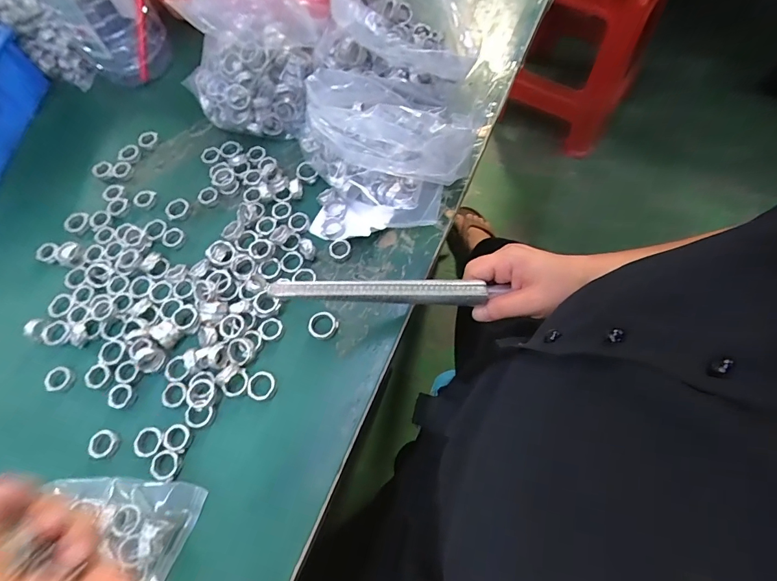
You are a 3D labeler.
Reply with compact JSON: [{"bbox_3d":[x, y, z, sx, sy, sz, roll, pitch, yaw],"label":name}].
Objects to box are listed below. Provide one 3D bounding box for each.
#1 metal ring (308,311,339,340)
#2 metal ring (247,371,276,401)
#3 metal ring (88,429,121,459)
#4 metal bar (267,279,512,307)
[{"bbox_3d":[-0.058,0.031,0.355,0.025,0.004,0.024,19,77,1],"label":"metal ring"},{"bbox_3d":[-0.106,0.080,0.337,0.022,0.008,0.023,-2,66,3],"label":"metal ring"},{"bbox_3d":[-0.233,0.126,0.331,0.021,0.009,0.022,-2,66,3],"label":"metal ring"},{"bbox_3d":[0.011,0.001,0.321,0.200,0.011,0.018,1,61,-24],"label":"metal bar"}]

